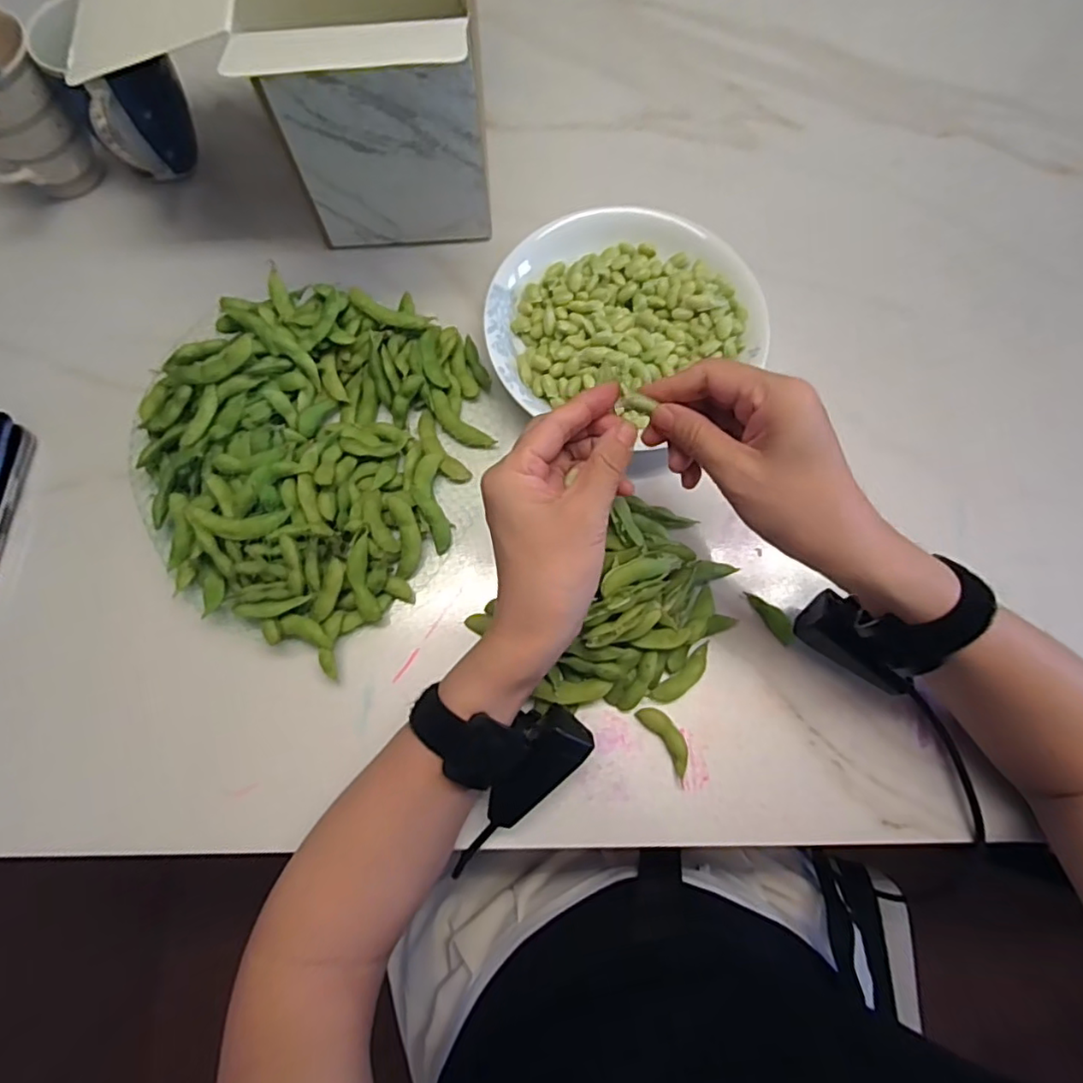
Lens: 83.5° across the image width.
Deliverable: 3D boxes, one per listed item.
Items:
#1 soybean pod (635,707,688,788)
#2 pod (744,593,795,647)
[{"bbox_3d":[0.080,0.125,0.379,0.018,0.010,0.049,-30,76,-10],"label":"soybean pod"},{"bbox_3d":[0.152,0.049,0.399,0.013,0.004,0.041,-39,79,29],"label":"pod"}]

